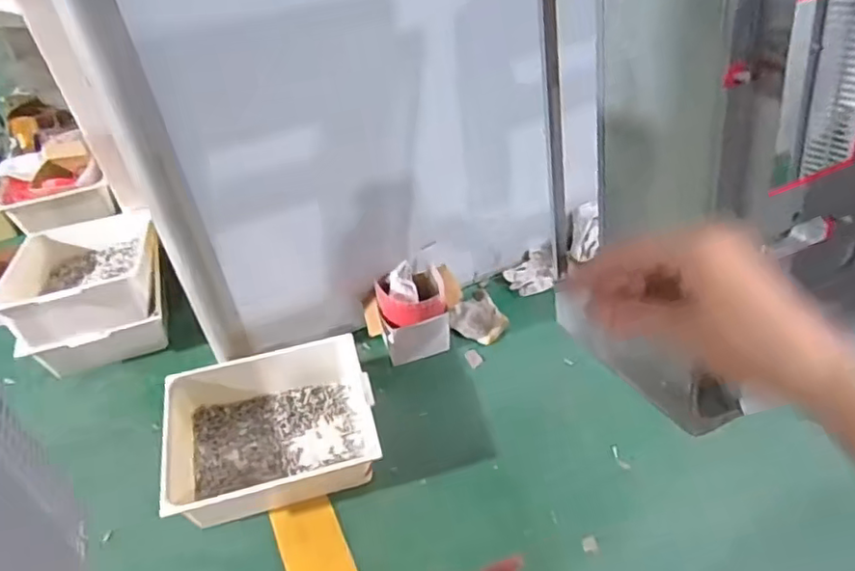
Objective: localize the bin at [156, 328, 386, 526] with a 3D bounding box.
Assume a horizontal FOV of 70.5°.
[{"bbox_3d":[-0.285,0.252,1.120,0.364,0.108,0.302,-14,46,-7],"label":"bin"}]

